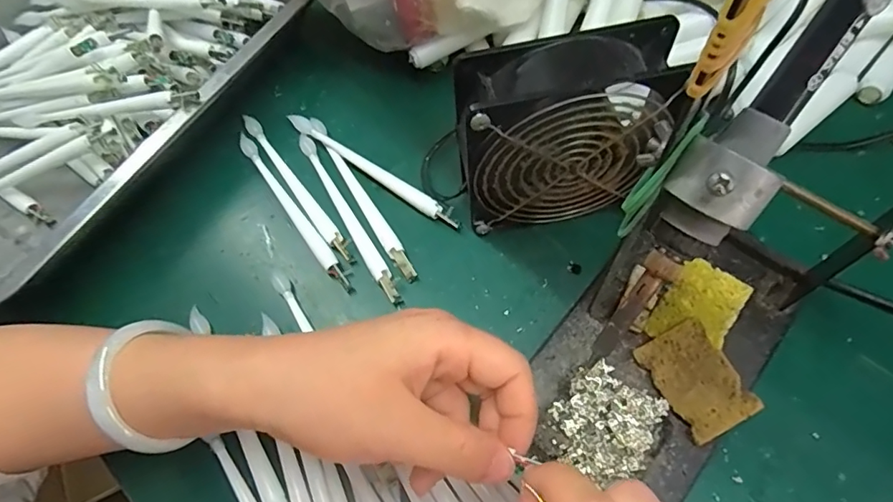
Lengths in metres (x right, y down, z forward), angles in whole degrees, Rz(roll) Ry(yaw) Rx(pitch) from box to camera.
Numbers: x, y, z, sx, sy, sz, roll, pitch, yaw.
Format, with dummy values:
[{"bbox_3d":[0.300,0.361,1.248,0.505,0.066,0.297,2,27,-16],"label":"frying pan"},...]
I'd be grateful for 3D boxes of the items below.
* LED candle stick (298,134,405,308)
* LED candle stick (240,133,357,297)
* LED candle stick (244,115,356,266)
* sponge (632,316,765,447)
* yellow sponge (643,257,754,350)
[{"bbox_3d":[-0.069,-0.025,0.344,0.010,0.011,0.158,-30,65,-9],"label":"LED candle stick"},{"bbox_3d":[-0.109,-0.030,0.351,0.011,0.009,0.161,-35,66,-11],"label":"LED candle stick"},{"bbox_3d":[-0.109,-0.047,0.359,0.012,0.016,0.151,-35,66,-11],"label":"LED candle stick"},{"bbox_3d":[0.133,0.068,0.265,0.040,0.004,0.055,-30,66,-2],"label":"sponge"},{"bbox_3d":[0.145,0.032,0.284,0.038,0.007,0.057,36,72,20],"label":"yellow sponge"}]

